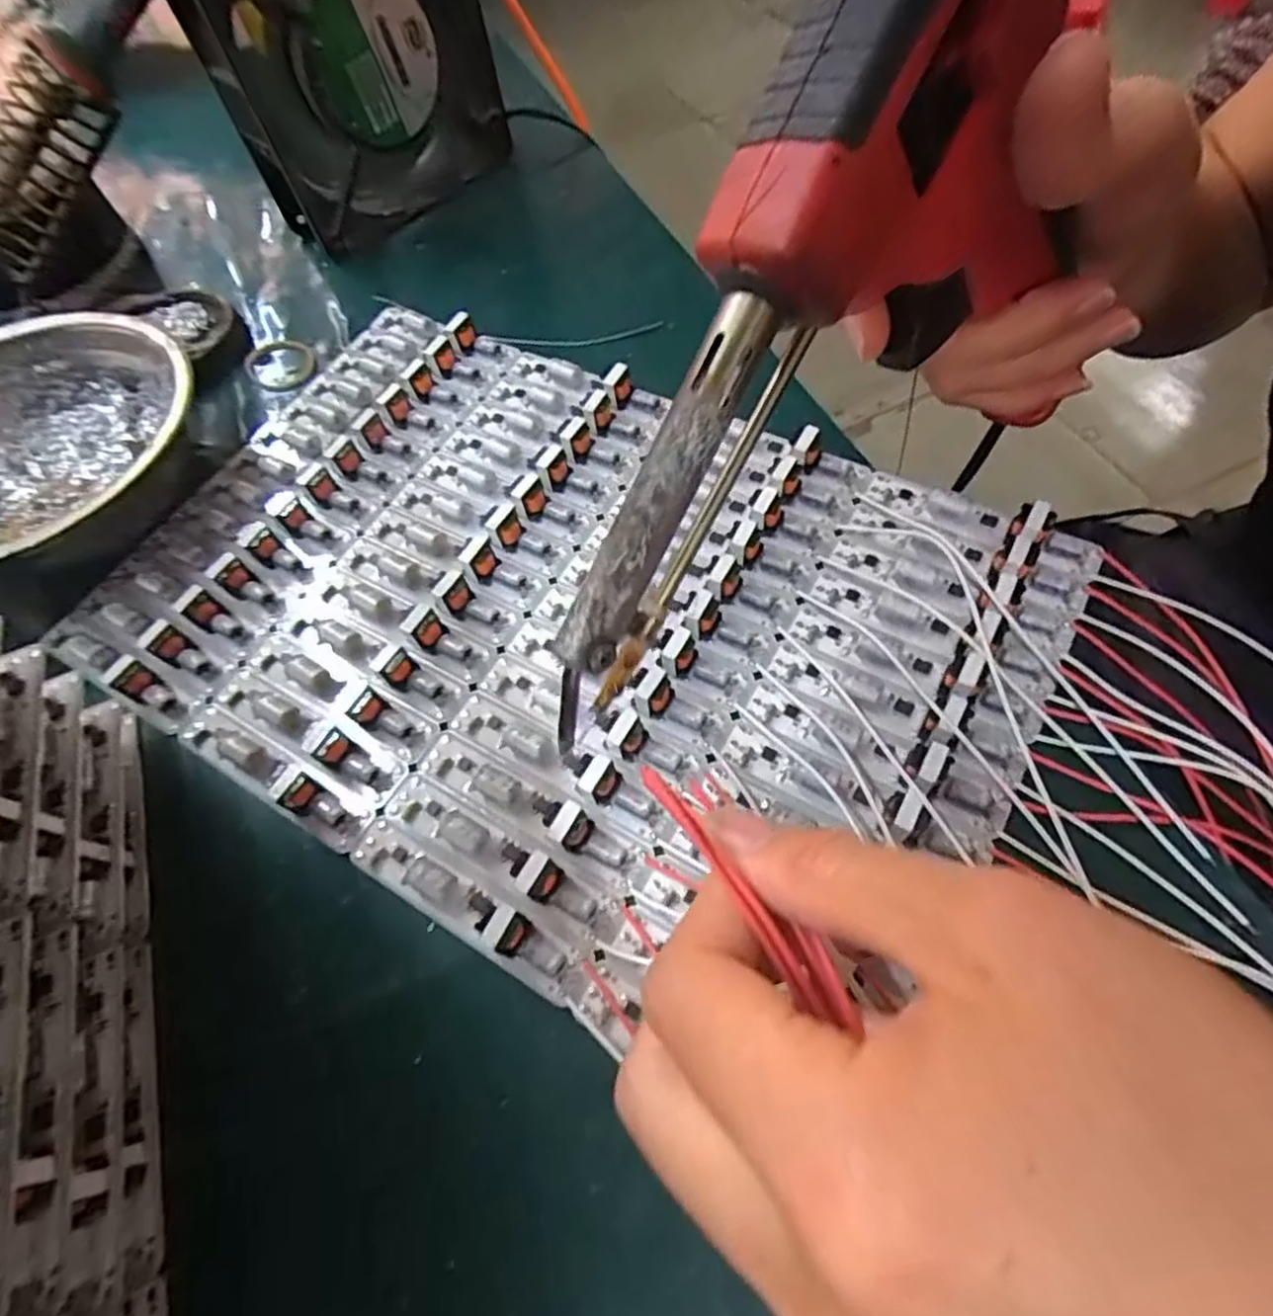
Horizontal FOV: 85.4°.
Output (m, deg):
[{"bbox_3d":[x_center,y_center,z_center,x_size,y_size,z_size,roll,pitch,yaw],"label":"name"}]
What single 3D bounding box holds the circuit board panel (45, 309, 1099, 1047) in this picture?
[{"bbox_3d":[-0.034,-0.024,0.227,0.300,0.021,0.194,26,67,18],"label":"circuit board panel"}]

